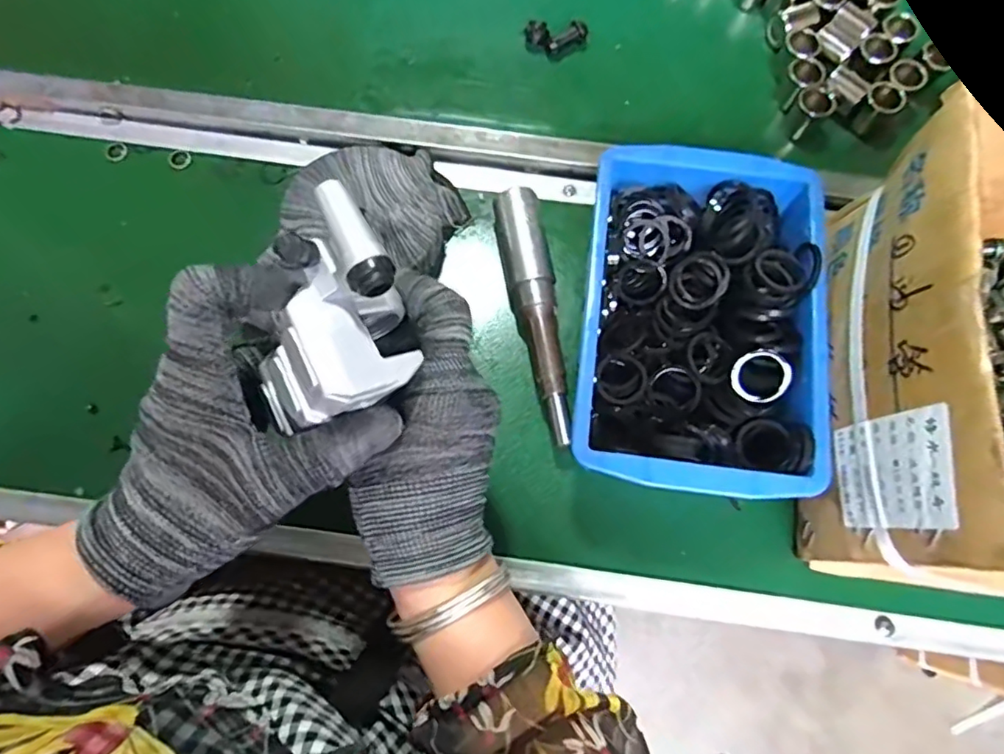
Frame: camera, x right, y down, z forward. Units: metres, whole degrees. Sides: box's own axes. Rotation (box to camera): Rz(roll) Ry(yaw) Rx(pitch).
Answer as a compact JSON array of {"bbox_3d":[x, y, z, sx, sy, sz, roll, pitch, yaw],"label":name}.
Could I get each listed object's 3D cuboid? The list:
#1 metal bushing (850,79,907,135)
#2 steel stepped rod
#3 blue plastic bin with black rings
[{"bbox_3d":[0.267,-0.191,0.416,0.025,0.032,0.023,0,75,-1],"label":"metal bushing"},{"bbox_3d":[0.023,-0.043,0.378,0.031,0.032,0.171,-11,76,-3],"label":"steel stepped rod"},{"bbox_3d":[0.116,-0.033,0.360,0.142,0.056,0.209,8,75,2],"label":"blue plastic bin with black rings"}]

